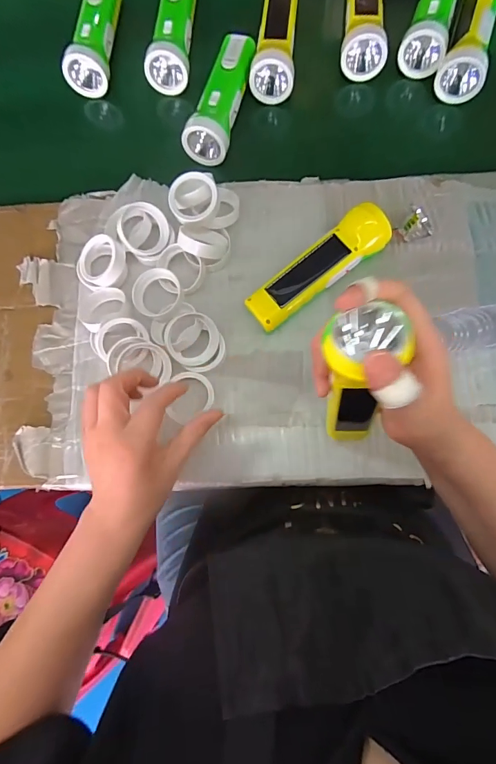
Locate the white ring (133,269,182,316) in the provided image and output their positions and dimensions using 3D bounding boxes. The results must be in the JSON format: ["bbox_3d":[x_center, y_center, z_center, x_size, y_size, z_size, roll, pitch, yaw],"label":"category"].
[{"bbox_3d":[-0.099,-0.097,0.424,0.051,0.024,0.048,-1,79,3],"label":"white ring"}]

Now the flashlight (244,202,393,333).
[{"bbox_3d":[0.073,-0.115,0.404,0.162,0.045,0.048,-39,80,-3],"label":"flashlight"}]

